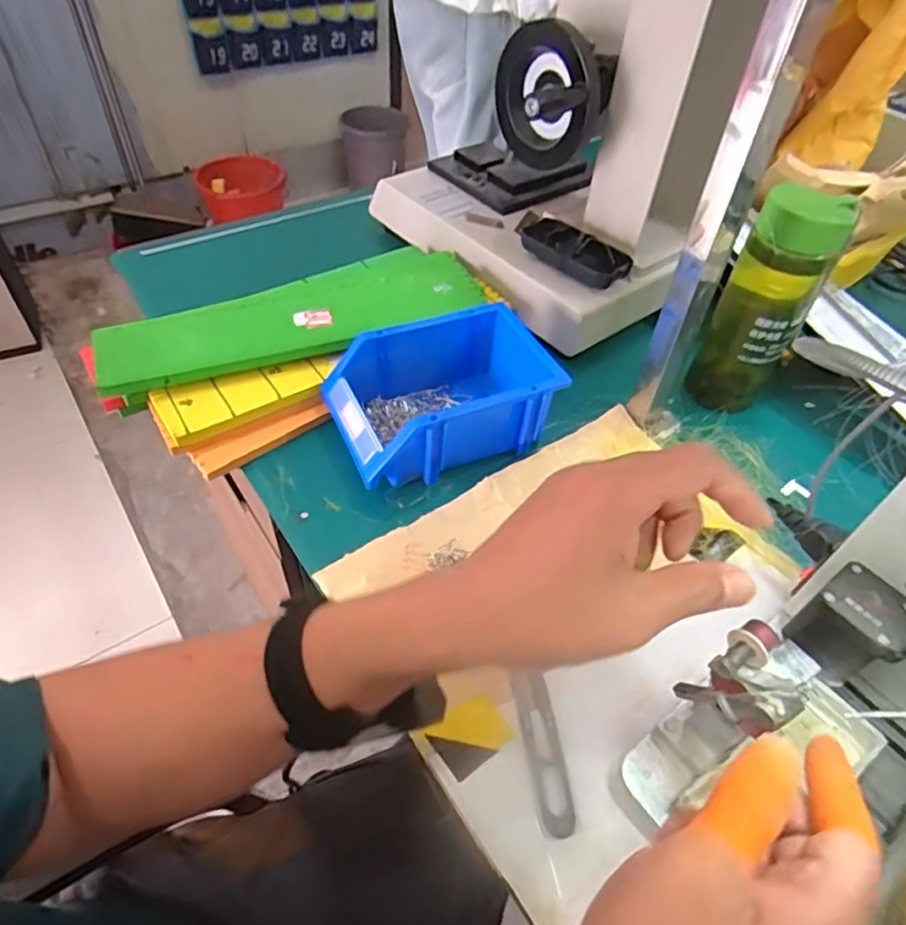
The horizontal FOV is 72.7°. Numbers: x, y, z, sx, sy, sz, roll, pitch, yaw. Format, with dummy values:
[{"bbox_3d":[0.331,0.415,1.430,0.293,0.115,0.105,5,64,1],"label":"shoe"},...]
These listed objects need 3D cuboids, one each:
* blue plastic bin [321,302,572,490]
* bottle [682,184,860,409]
[{"bbox_3d":[-0.009,-0.060,0.529,0.184,0.072,0.124,-17,53,-18],"label":"blue plastic bin"},{"bbox_3d":[0.268,-0.132,0.537,0.069,0.187,0.055,29,53,19],"label":"bottle"}]

